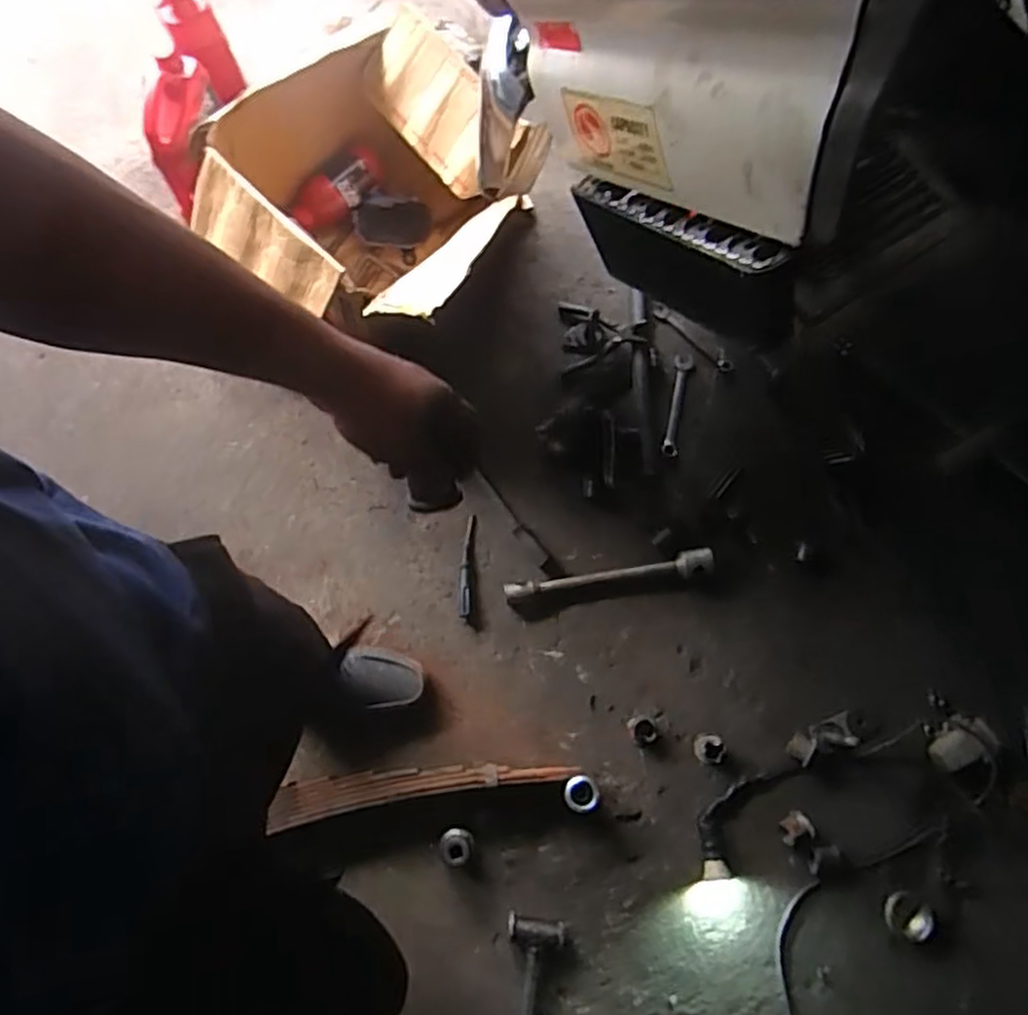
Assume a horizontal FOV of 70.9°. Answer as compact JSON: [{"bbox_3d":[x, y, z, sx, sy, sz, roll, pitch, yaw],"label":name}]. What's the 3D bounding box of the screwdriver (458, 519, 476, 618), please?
[{"bbox_3d":[-0.093,0.113,1.405,0.023,0.028,0.199,3,77,0],"label":"screwdriver"}]

